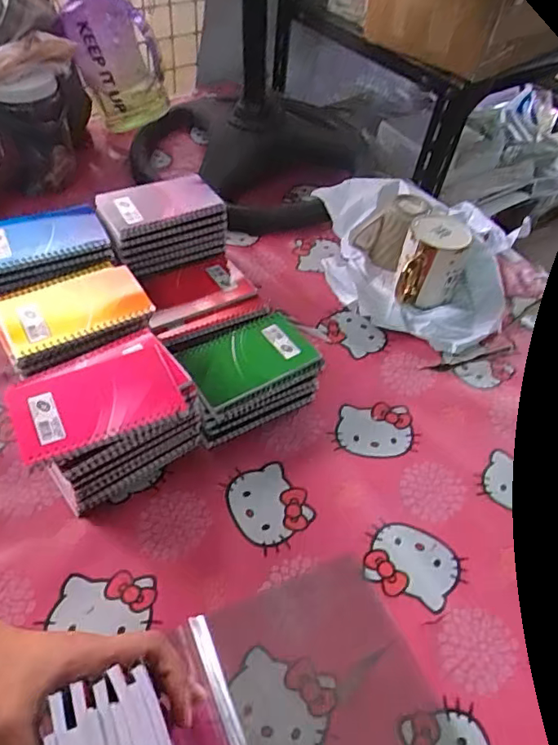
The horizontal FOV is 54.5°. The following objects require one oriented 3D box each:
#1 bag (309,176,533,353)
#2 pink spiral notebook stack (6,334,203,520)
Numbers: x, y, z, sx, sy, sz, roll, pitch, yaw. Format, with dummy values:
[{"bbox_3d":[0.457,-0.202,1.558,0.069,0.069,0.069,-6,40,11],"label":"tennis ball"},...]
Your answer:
[{"bbox_3d":[0.171,-0.178,0.738,0.296,0.095,0.271,19,51,13],"label":"bag"},{"bbox_3d":[-0.155,0.046,0.509,0.149,0.108,0.108,-20,53,-20],"label":"pink spiral notebook stack"}]

